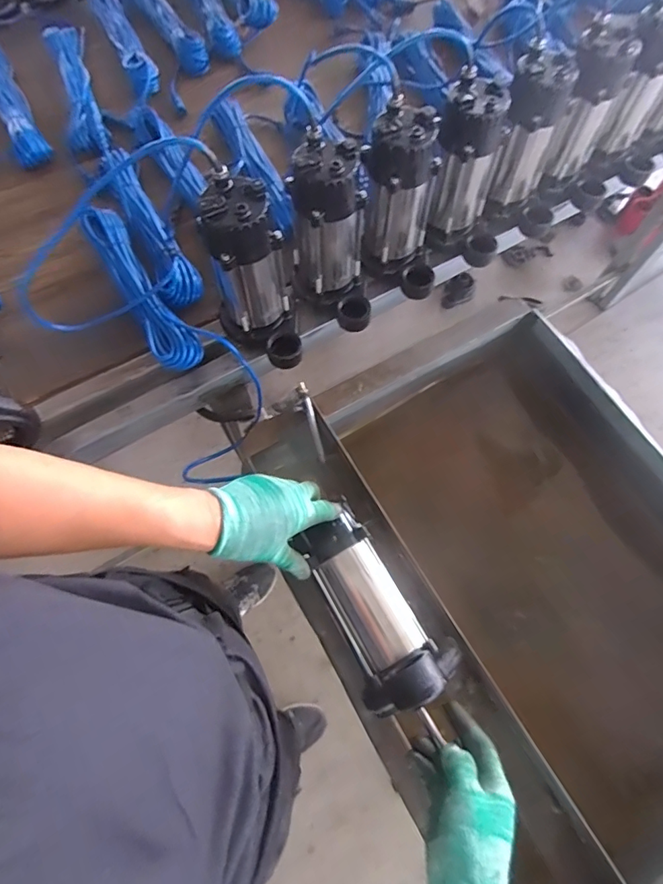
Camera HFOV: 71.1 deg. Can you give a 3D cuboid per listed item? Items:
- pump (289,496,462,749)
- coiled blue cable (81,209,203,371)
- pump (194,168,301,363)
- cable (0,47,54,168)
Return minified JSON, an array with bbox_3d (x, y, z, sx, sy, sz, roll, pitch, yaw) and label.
[{"bbox_3d":[0.045,0.182,0.522,0.090,0.090,0.211,-27,59,-11],"label":"pump"},{"bbox_3d":[-0.315,-0.253,0.763,0.073,0.052,0.336,-31,72,-13],"label":"coiled blue cable"},{"bbox_3d":[-0.106,-0.220,0.653,0.108,0.230,0.149,-13,69,-7],"label":"pump"},{"bbox_3d":[-0.632,-0.667,0.908,0.066,0.056,0.325,-27,71,-12],"label":"cable"}]

